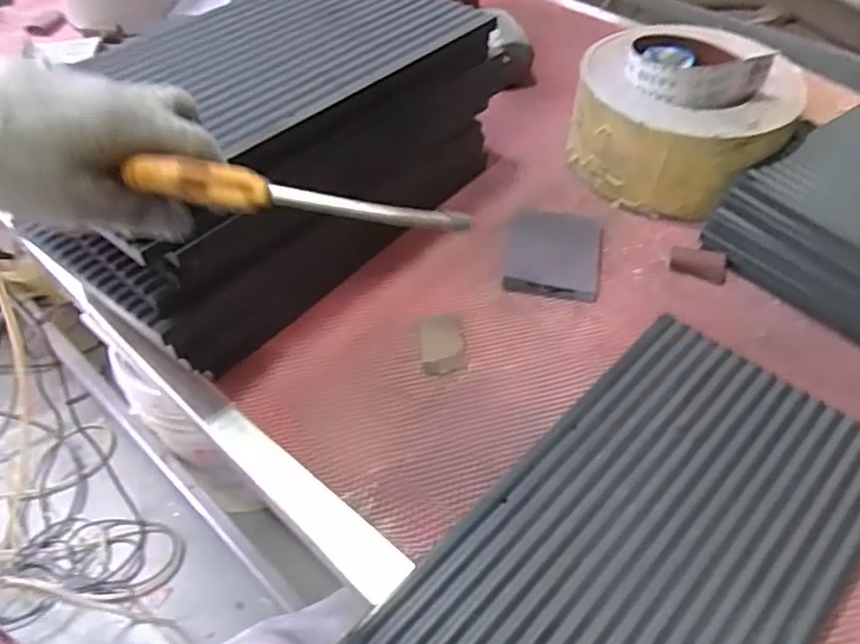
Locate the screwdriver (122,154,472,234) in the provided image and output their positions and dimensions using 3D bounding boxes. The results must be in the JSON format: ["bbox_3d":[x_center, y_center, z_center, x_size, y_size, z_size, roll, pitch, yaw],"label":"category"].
[{"bbox_3d":[-0.063,-0.060,0.325,0.163,0.024,0.021,8,45,-3],"label":"screwdriver"}]

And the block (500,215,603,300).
[{"bbox_3d":[0.131,-0.073,0.737,0.102,0.021,0.112,6,49,7],"label":"block"}]

